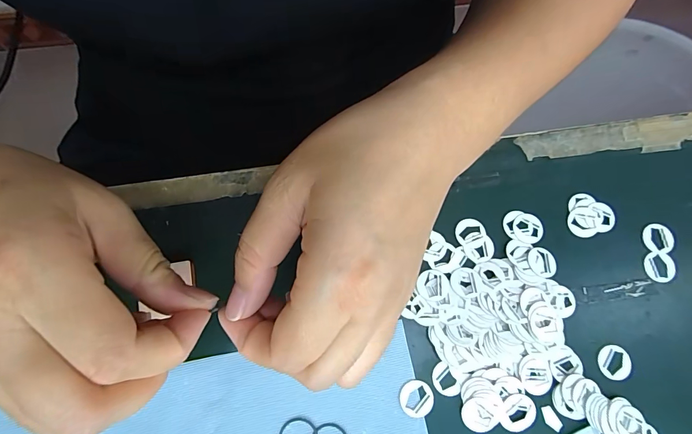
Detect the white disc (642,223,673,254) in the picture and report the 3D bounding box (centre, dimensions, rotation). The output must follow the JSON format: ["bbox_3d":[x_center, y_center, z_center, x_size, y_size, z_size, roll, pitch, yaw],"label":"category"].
[{"bbox_3d":[0.189,0.013,0.226,0.015,0.004,0.017,16,76,2],"label":"white disc"}]

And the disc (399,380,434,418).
[{"bbox_3d":[0.038,0.098,0.201,0.018,0.004,0.018,0,76,-2],"label":"disc"}]

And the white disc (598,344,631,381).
[{"bbox_3d":[0.150,0.081,0.209,0.017,0.004,0.018,0,76,-2],"label":"white disc"}]

